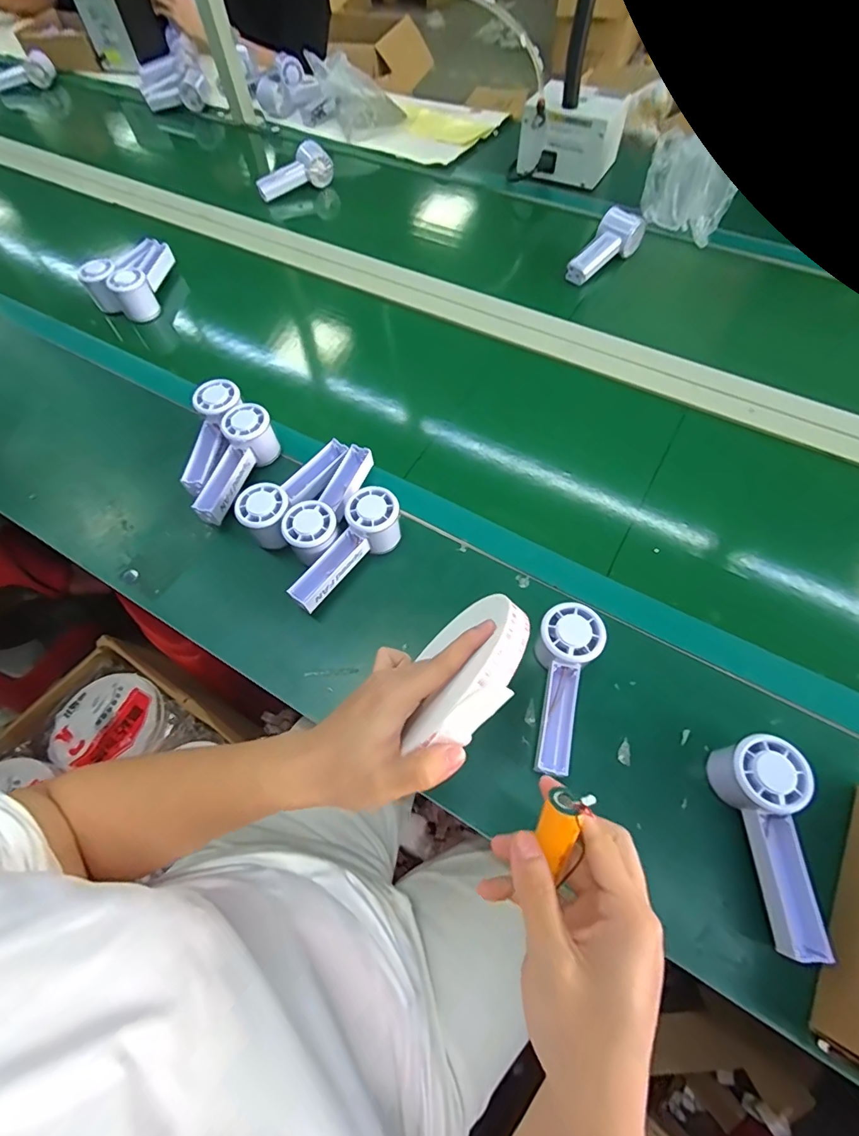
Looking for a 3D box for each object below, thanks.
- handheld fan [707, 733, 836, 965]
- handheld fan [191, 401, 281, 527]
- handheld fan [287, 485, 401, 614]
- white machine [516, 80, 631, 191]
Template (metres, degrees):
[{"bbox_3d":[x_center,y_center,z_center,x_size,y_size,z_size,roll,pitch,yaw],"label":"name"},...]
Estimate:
[{"bbox_3d":[0.277,0.214,0.377,0.054,0.060,0.149,-8,62,2],"label":"handheld fan"},{"bbox_3d":[-0.243,-0.126,0.586,0.059,0.057,0.154,21,67,16],"label":"handheld fan"},{"bbox_3d":[-0.093,-0.021,0.522,0.150,0.055,0.056,-42,66,-15],"label":"handheld fan"},{"bbox_3d":[0.261,-0.798,0.888,0.184,0.125,0.111,12,65,12],"label":"white machine"}]

